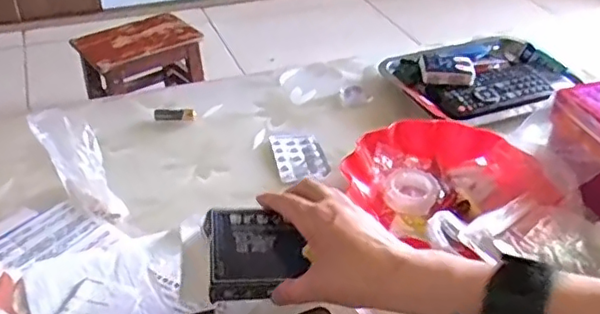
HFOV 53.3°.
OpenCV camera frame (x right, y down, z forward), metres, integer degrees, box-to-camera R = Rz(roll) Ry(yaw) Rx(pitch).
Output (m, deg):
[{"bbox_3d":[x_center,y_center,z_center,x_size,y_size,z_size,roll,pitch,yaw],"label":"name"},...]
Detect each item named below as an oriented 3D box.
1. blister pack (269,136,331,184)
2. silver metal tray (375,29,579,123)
[{"bbox_3d":[-0.001,-0.004,0.675,0.055,0.004,0.077,-7,38,-12],"label":"blister pack"},{"bbox_3d":[0.246,-0.114,0.809,0.247,0.042,0.193,-13,39,-19],"label":"silver metal tray"}]

